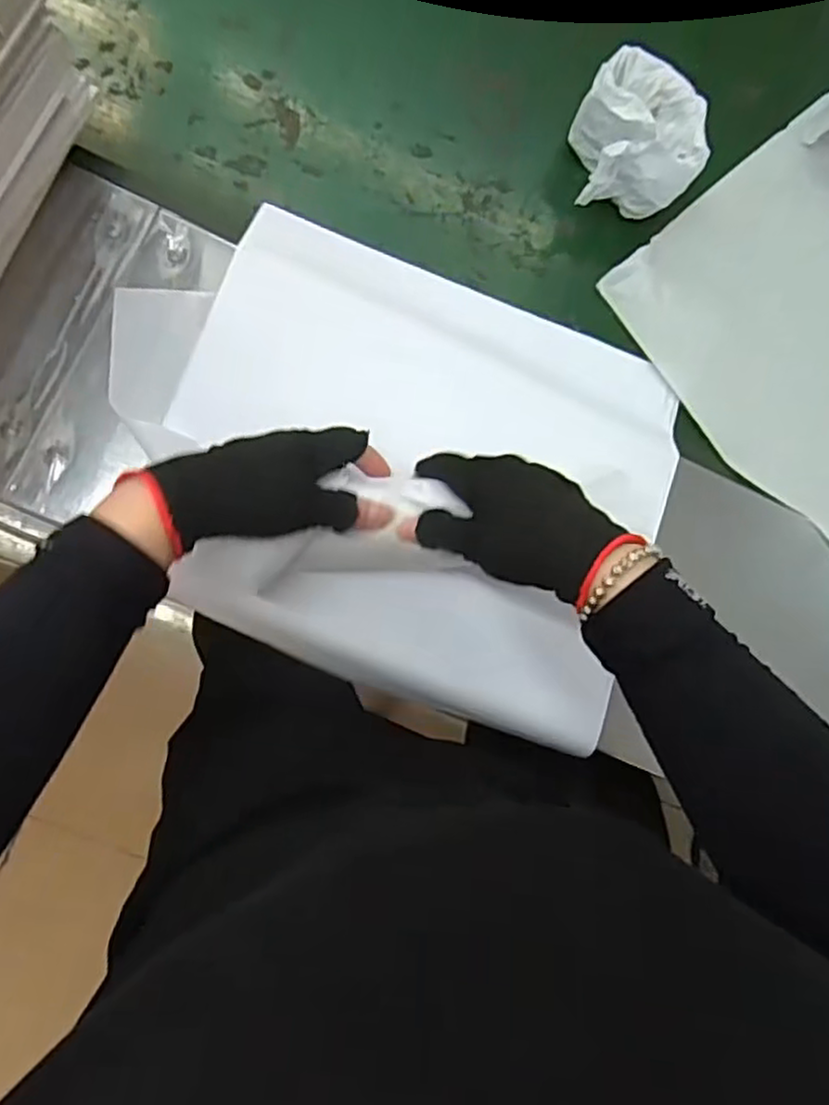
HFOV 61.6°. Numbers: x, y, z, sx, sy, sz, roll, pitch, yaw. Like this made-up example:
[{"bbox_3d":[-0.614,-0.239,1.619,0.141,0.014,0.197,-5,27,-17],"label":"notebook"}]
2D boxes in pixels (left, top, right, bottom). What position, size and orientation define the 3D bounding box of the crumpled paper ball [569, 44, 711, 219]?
[{"bbox_3d":[0.176,-0.327,0.554,0.083,0.070,0.096,2,82,-9],"label":"crumpled paper ball"}]

